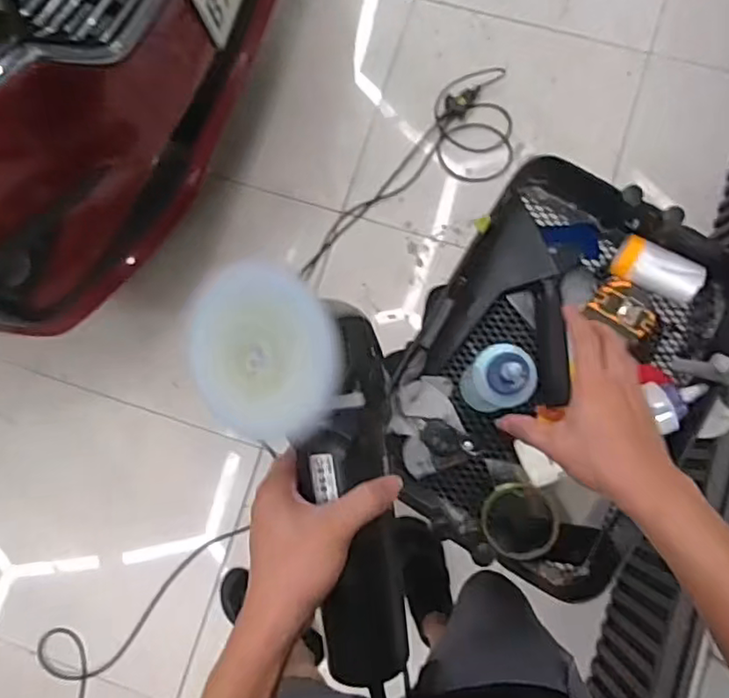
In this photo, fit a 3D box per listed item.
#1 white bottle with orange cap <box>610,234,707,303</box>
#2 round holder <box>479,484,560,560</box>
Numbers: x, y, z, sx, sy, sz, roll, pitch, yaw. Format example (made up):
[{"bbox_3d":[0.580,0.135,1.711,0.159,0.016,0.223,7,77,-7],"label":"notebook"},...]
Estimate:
[{"bbox_3d":[0.343,-0.093,0.720,0.095,0.045,0.049,29,84,7],"label":"white bottle with orange cap"},{"bbox_3d":[0.180,0.199,0.708,0.090,0.034,0.084,-1,81,3],"label":"round holder"}]

